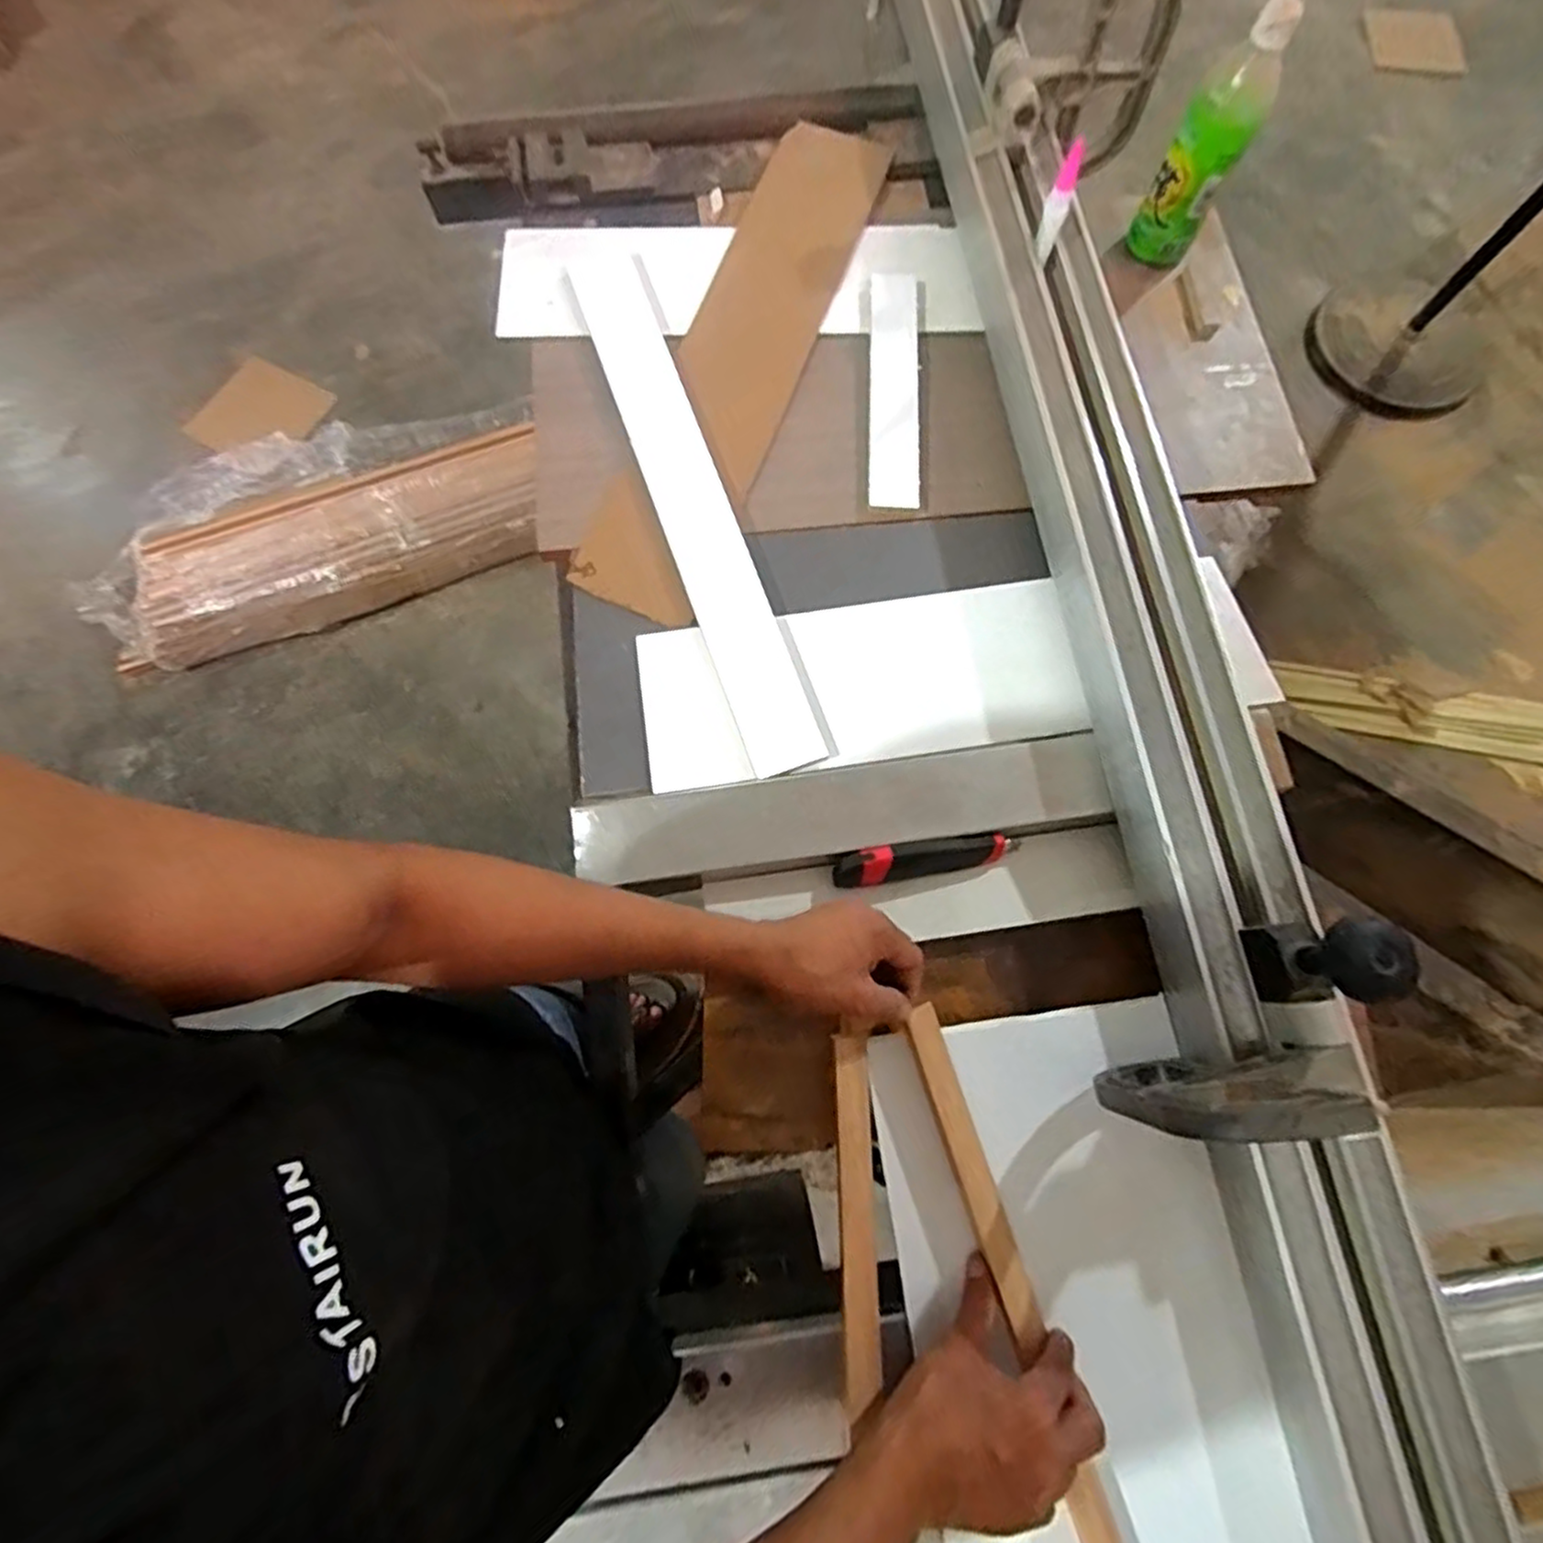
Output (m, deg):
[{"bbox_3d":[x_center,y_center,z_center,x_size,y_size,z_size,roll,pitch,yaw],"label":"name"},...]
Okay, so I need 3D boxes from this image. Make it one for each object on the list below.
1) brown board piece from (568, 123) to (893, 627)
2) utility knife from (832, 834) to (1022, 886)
[{"bbox_3d":[-0.028,-0.431,0.738,0.126,0.019,0.609,20,75,5],"label":"brown board piece"},{"bbox_3d":[0.128,0.069,0.587,0.156,0.031,0.026,-10,74,-3],"label":"utility knife"}]

